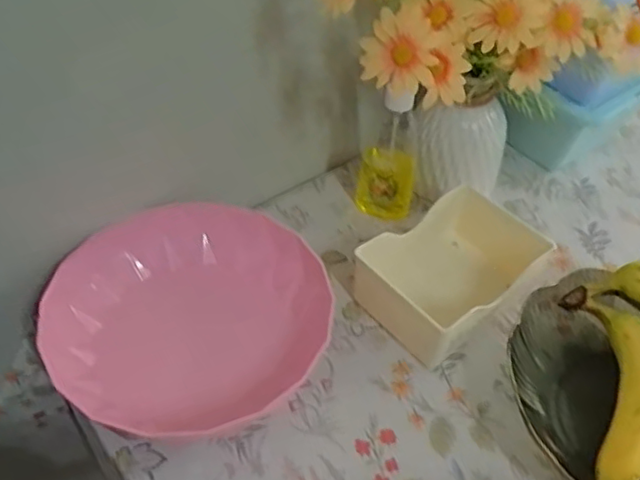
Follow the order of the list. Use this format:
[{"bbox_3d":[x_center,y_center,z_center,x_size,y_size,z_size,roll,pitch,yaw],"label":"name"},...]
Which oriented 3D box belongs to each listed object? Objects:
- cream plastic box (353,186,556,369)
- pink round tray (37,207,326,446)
[{"bbox_3d":[0.128,0.027,0.598,0.164,0.064,0.120,-26,53,-25],"label":"cream plastic box"},{"bbox_3d":[-0.118,0.067,0.547,0.230,0.062,0.230,2,47,-2],"label":"pink round tray"}]

